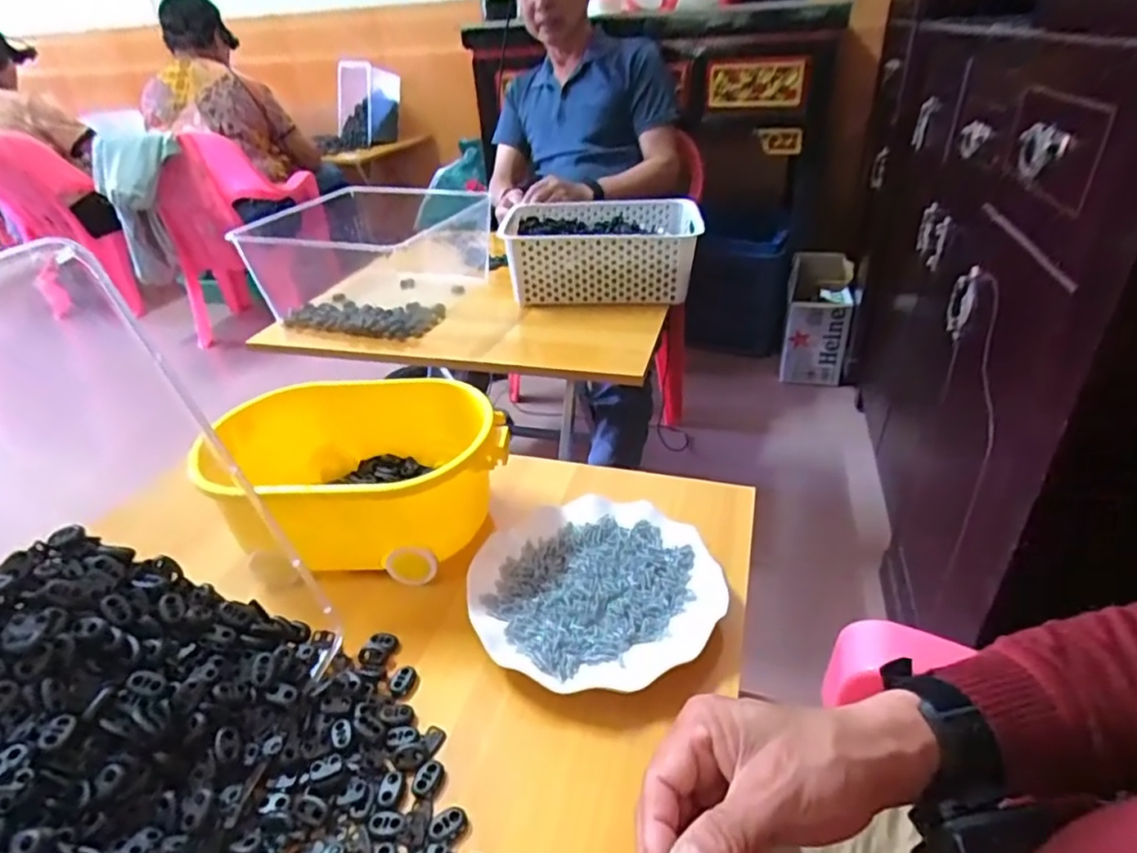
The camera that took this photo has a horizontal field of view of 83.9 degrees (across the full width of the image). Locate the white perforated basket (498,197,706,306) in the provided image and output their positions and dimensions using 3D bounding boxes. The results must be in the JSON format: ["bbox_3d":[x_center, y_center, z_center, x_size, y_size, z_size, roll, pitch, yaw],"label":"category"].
[{"bbox_3d":[0.057,-0.285,1.037,0.302,0.114,0.208,-1,33,5],"label":"white perforated basket"}]

